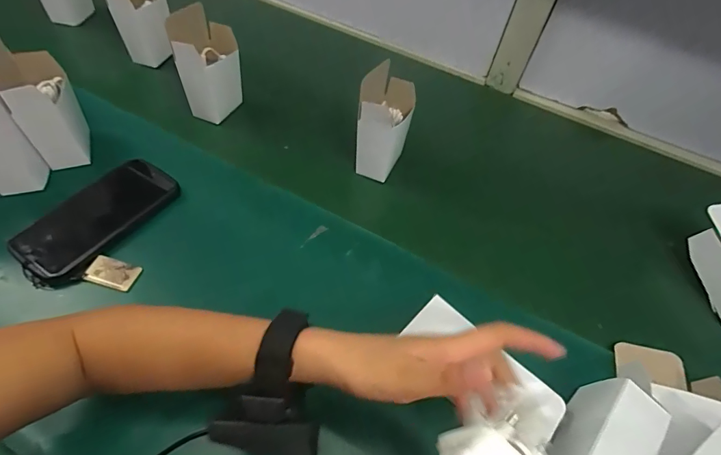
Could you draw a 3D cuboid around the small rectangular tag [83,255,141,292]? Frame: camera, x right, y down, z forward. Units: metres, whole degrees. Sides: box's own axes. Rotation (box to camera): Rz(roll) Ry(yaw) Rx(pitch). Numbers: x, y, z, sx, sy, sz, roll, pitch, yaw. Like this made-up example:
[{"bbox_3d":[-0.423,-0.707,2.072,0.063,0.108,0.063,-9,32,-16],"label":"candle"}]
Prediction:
[{"bbox_3d":[-0.257,0.048,0.428,0.049,0.006,0.029,13,54,5],"label":"small rectangular tag"}]

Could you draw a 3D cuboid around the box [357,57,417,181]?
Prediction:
[{"bbox_3d":[0.031,-0.131,0.522,0.059,0.122,0.071,14,54,5],"label":"box"}]

